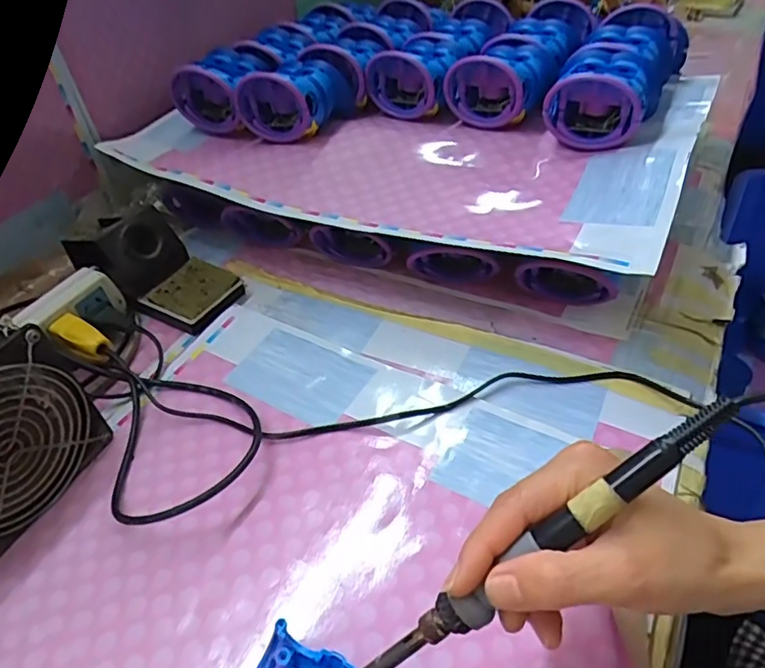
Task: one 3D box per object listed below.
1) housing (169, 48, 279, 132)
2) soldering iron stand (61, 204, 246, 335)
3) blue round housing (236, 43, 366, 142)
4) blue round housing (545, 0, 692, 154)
[{"bbox_3d":[-0.163,-0.262,0.622,0.083,0.068,0.089,18,48,25],"label":"housing"},{"bbox_3d":[-0.215,-0.067,0.542,0.153,0.075,0.070,16,47,24],"label":"soldering iron stand"},{"bbox_3d":[-0.080,-0.241,0.588,0.074,0.073,0.108,25,52,31],"label":"blue round housing"},{"bbox_3d":[0.234,-0.256,0.569,0.089,0.066,0.228,16,47,24],"label":"blue round housing"}]

